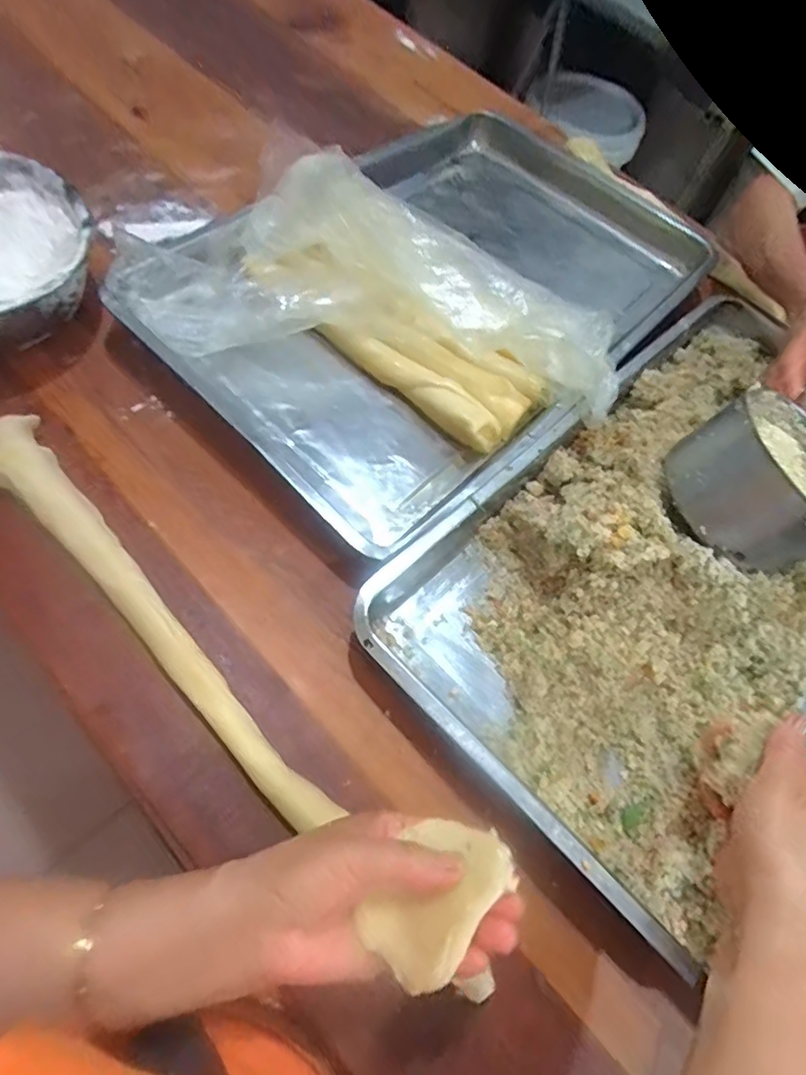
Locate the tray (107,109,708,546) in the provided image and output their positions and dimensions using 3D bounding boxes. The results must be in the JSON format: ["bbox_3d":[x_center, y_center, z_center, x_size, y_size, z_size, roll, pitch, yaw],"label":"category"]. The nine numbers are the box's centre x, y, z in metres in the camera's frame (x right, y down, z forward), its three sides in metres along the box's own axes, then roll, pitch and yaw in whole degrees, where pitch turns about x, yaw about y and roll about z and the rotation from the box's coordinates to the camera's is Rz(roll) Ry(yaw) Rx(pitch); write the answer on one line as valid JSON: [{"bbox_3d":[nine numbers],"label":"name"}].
[{"bbox_3d":[0.060,-0.295,0.629,0.620,0.092,0.447,-38,74,-23],"label":"tray"}]

